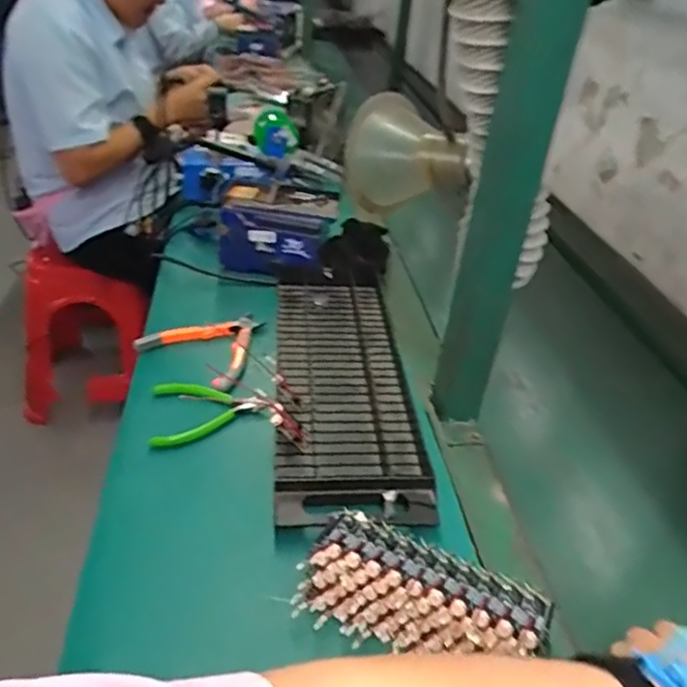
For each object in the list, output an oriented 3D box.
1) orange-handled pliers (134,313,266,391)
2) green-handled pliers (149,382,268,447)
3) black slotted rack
[{"bbox_3d":[-0.147,-0.006,0.732,0.140,0.010,0.134,23,36,22],"label":"orange-handled pliers"},{"bbox_3d":[-0.137,0.064,0.641,0.112,0.018,0.097,-1,34,-12],"label":"green-handled pliers"},{"bbox_3d":[-0.006,0.038,0.684,0.140,0.023,0.403,2,34,-9],"label":"black slotted rack"}]

